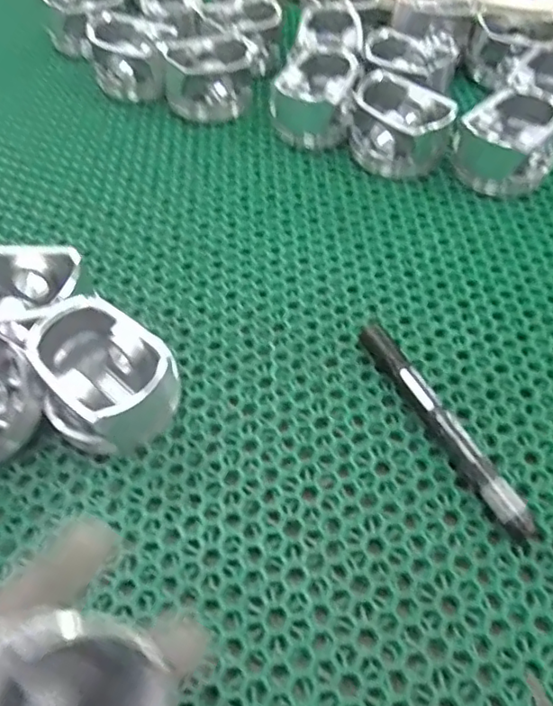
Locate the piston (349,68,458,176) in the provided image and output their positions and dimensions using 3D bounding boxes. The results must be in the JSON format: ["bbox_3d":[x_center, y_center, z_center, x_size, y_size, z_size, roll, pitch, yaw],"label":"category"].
[{"bbox_3d":[0.098,-0.180,0.462,0.065,0.051,0.075,-23,57,-16],"label":"piston"}]

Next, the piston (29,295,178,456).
[{"bbox_3d":[-0.098,0.015,0.323,0.076,0.048,0.063,30,59,20],"label":"piston"}]

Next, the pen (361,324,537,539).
[{"bbox_3d":[0.089,0.039,0.322,0.015,0.017,0.142,-23,57,-16],"label":"pen"}]

